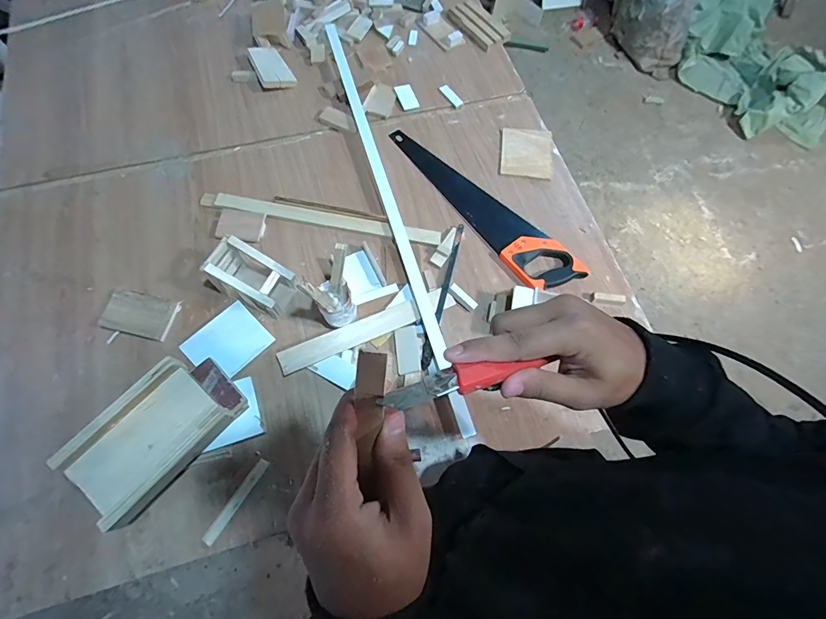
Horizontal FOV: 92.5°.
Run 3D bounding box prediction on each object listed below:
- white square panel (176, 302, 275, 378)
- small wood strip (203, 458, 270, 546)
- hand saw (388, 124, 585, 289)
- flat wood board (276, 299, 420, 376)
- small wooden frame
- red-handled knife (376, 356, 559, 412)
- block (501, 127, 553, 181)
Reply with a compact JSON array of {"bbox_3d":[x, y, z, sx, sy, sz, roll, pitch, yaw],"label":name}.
[{"bbox_3d":[-0.334,0.060,0.715,0.112,0.009,0.126,43,73,13],"label":"white square panel"},{"bbox_3d":[-0.283,0.307,0.637,0.022,0.010,0.138,32,71,10],"label":"small wood strip"},{"bbox_3d":[0.142,-0.236,0.852,0.112,0.031,0.515,-36,74,-14],"label":"hand saw"},{"bbox_3d":[-0.113,0.047,0.722,0.261,0.013,0.041,-23,72,-11],"label":"flat wood board"},{"bbox_3d":[-0.291,-0.058,0.721,0.126,0.110,0.085,24,70,7],"label":"small wooden frame"},{"bbox_3d":[0.034,0.044,0.249,0.116,0.013,0.018,-9,68,-25],"label":"red-handled knife"},{"bbox_3d":[0.263,-0.361,0.911,0.115,0.017,0.129,7,69,0],"label":"block"}]

